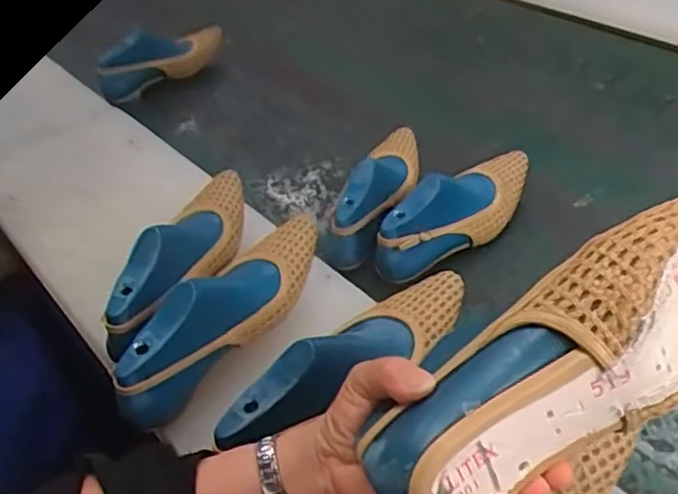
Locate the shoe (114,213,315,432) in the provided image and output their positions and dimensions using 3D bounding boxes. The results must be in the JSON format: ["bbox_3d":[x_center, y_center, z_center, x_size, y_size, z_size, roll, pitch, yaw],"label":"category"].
[{"bbox_3d":[-0.098,0.048,0.584,0.074,0.074,0.249,17,43,20],"label":"shoe"}]

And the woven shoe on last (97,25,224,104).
[{"bbox_3d":[-0.268,-0.294,1.010,0.080,0.069,0.189,28,48,31],"label":"woven shoe on last"}]

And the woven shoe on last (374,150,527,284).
[{"bbox_3d":[0.143,-0.045,0.776,0.073,0.093,0.248,31,49,33],"label":"woven shoe on last"}]

